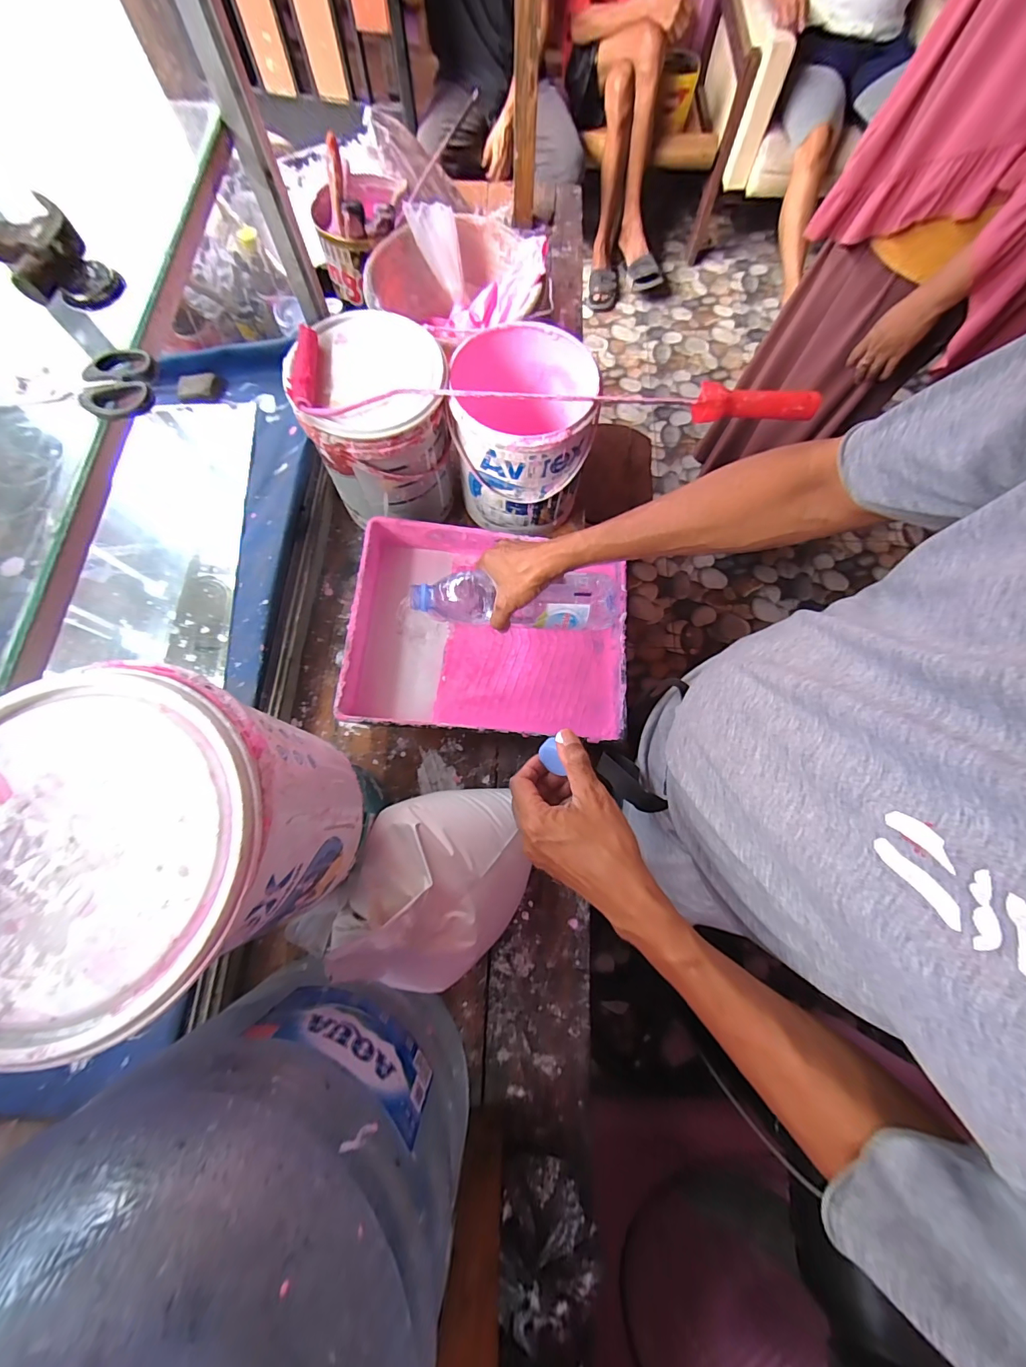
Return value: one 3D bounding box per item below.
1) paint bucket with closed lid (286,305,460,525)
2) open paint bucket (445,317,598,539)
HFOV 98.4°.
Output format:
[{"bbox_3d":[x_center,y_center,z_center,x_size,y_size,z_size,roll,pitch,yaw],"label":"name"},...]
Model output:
[{"bbox_3d":[-0.170,-0.326,0.587,0.167,0.201,0.162,0,74,-1],"label":"paint bucket with closed lid"},{"bbox_3d":[0.012,-0.334,0.602,0.173,0.179,0.178,0,74,-2],"label":"open paint bucket"}]

